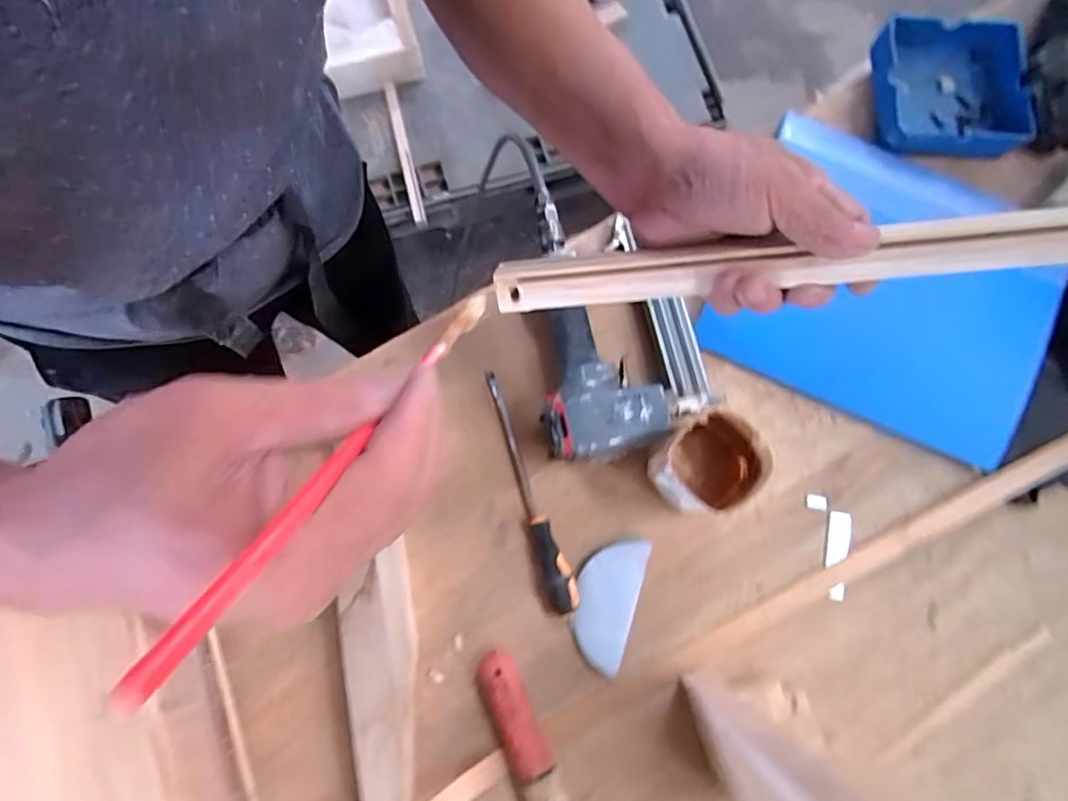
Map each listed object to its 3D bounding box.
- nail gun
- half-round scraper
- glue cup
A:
[{"bbox_3d":[0.052,-0.077,0.546,0.152,0.063,0.255,-19,79,-4],"label":"nail gun"},{"bbox_3d":[0.064,0.179,0.518,0.053,0.006,0.113,15,78,11],"label":"half-round scraper"},{"bbox_3d":[0.151,0.057,0.511,0.083,0.092,0.075,-36,81,-7],"label":"glue cup"}]

